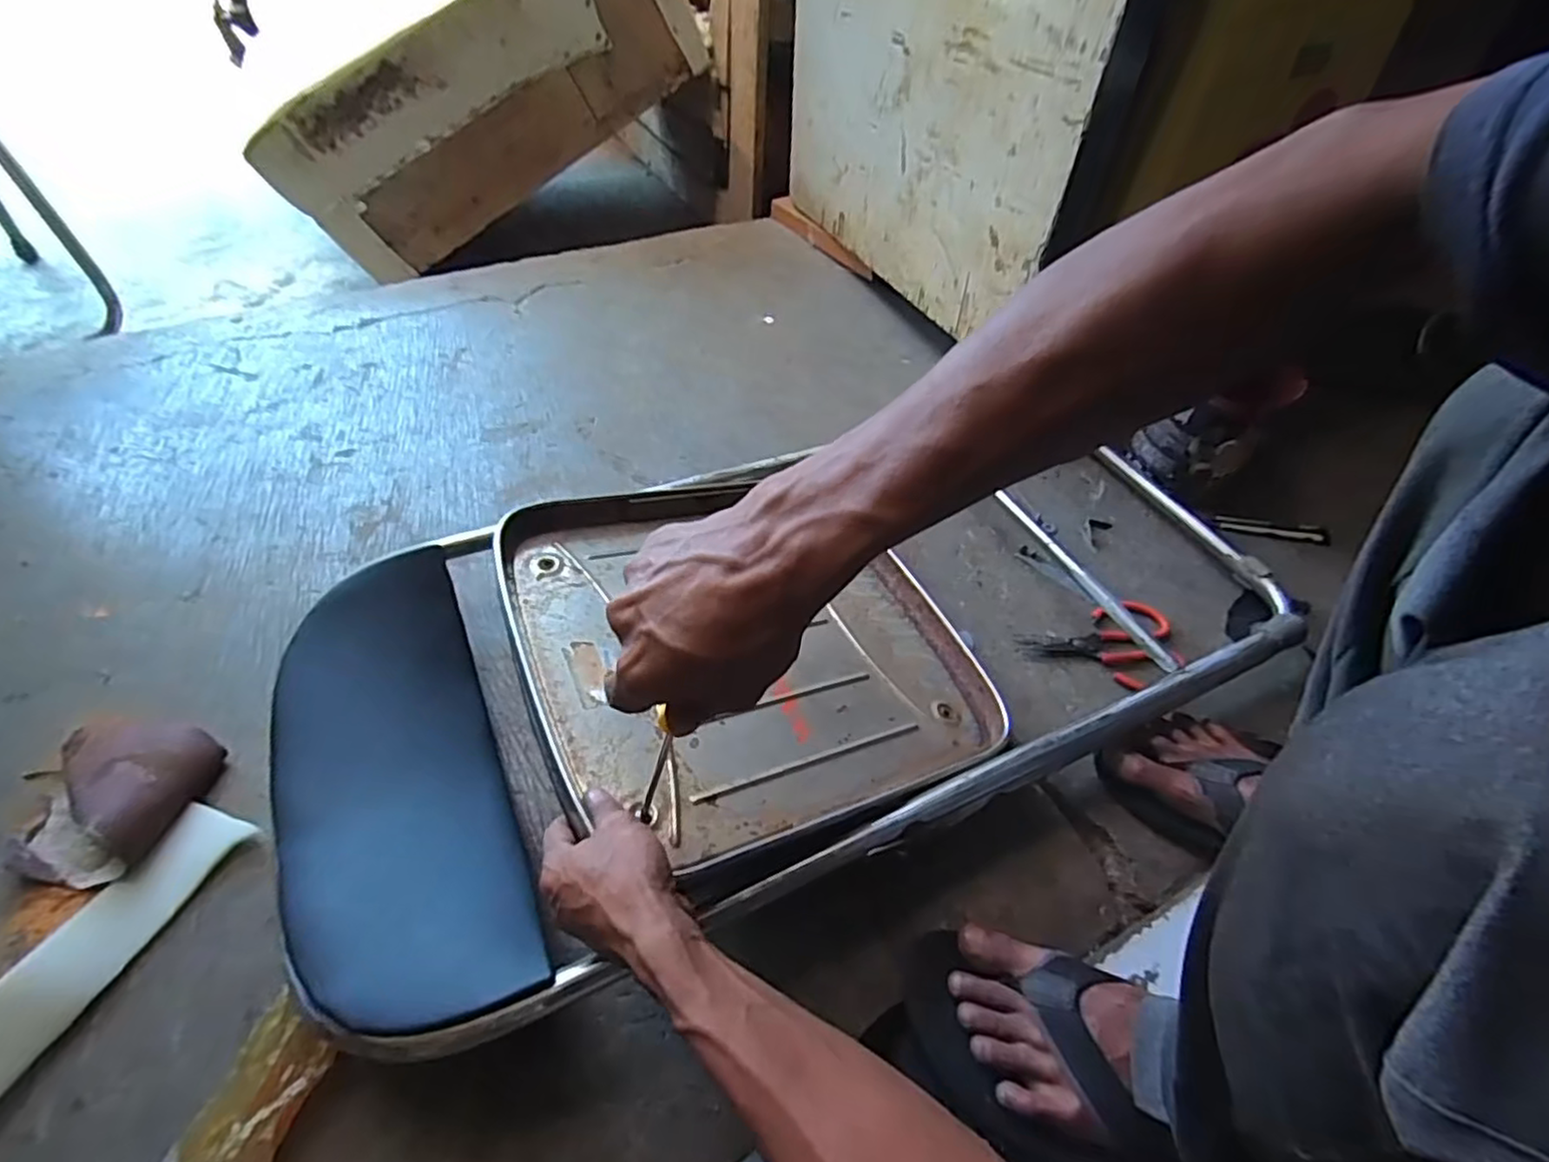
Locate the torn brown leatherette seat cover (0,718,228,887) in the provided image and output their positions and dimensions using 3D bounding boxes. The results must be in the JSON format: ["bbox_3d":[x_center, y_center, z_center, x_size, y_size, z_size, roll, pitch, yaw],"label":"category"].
[{"bbox_3d":[-0.538,0.172,0.557,0.129,0.049,0.128,5,53,-1],"label":"torn brown leatherette seat cover"}]

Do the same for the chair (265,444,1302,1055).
[{"bbox_3d":[0.049,0.039,0.653,0.908,0.109,0.399,-18,57,-17],"label":"chair"}]

